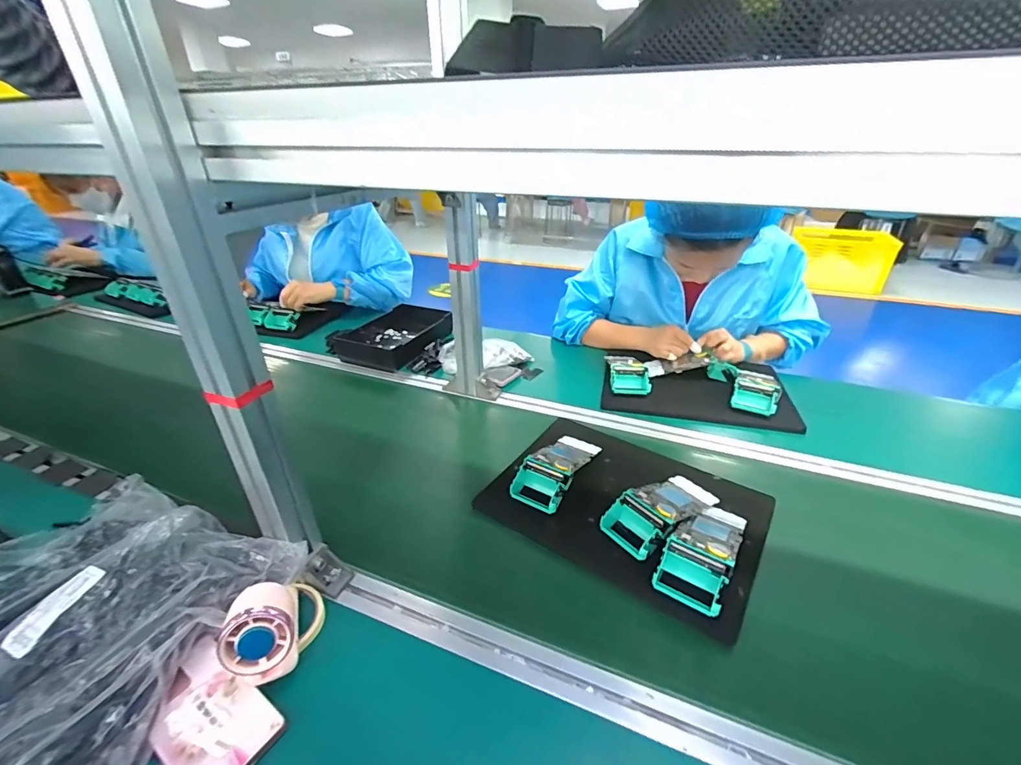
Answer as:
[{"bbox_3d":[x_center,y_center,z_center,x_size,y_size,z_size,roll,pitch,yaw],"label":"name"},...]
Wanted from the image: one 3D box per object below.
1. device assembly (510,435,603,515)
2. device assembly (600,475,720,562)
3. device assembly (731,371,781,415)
[{"bbox_3d":[0.075,0.119,0.670,0.075,0.048,0.175,20,38,29],"label":"device assembly"},{"bbox_3d":[0.202,0.164,0.596,0.173,0.048,0.073,-21,36,-33],"label":"device assembly"},{"bbox_3d":[0.447,0.024,0.824,0.079,0.046,0.078,16,33,23],"label":"device assembly"}]

